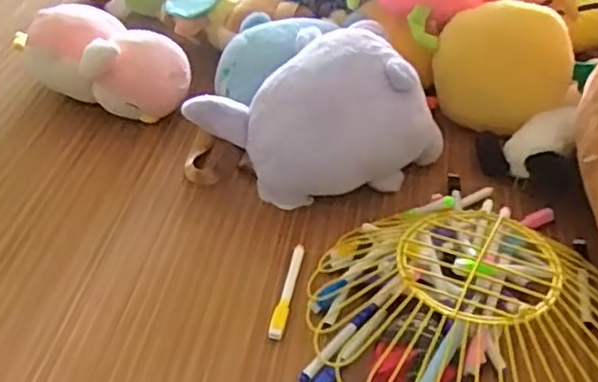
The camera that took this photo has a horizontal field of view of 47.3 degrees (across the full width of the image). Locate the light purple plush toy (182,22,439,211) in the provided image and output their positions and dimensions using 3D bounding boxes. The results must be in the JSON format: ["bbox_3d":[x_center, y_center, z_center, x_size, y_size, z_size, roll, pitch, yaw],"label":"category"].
[{"bbox_3d":[0.024,-0.084,0.748,0.245,0.144,0.160,-21,46,-22],"label":"light purple plush toy"}]

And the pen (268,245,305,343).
[{"bbox_3d":[-0.009,0.091,0.646,0.013,0.012,0.119,9,43,9],"label":"pen"}]

